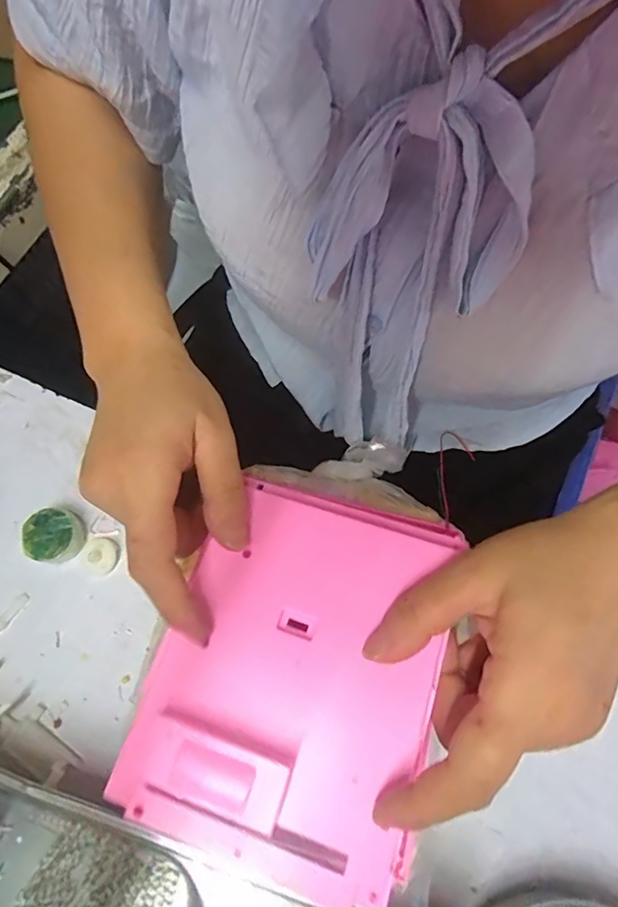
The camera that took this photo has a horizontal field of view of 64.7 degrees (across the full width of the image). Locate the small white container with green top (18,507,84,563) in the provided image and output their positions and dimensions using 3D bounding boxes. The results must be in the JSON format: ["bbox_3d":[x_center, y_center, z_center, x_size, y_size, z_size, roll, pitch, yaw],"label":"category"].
[{"bbox_3d":[-0.160,0.052,0.306,0.031,0.017,0.032,13,70,5],"label":"small white container with green top"}]

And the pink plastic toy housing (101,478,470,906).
[{"bbox_3d":[-0.005,0.092,0.219,0.120,0.027,0.155,17,70,6],"label":"pink plastic toy housing"}]

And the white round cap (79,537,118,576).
[{"bbox_3d":[-0.133,0.064,0.307,0.024,0.004,0.022,0,69,0],"label":"white round cap"}]

